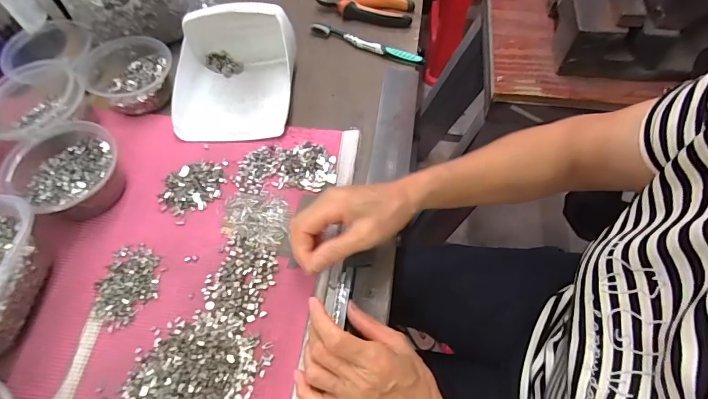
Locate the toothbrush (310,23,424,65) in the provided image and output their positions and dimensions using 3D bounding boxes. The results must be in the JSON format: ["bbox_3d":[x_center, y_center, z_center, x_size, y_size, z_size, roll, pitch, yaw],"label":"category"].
[{"bbox_3d":[0.018,-0.233,0.582,0.182,0.015,0.018,23,65,14],"label":"toothbrush"}]

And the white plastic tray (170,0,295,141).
[{"bbox_3d":[-0.160,-0.173,0.510,0.159,0.077,0.178,0,62,3],"label":"white plastic tray"}]

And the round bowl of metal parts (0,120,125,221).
[{"bbox_3d":[-0.328,-0.032,0.448,0.117,0.061,0.105,17,64,11],"label":"round bowl of metal parts"}]

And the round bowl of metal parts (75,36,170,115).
[{"bbox_3d":[-0.300,-0.169,0.527,0.111,0.051,0.105,-1,62,2],"label":"round bowl of metal parts"}]

